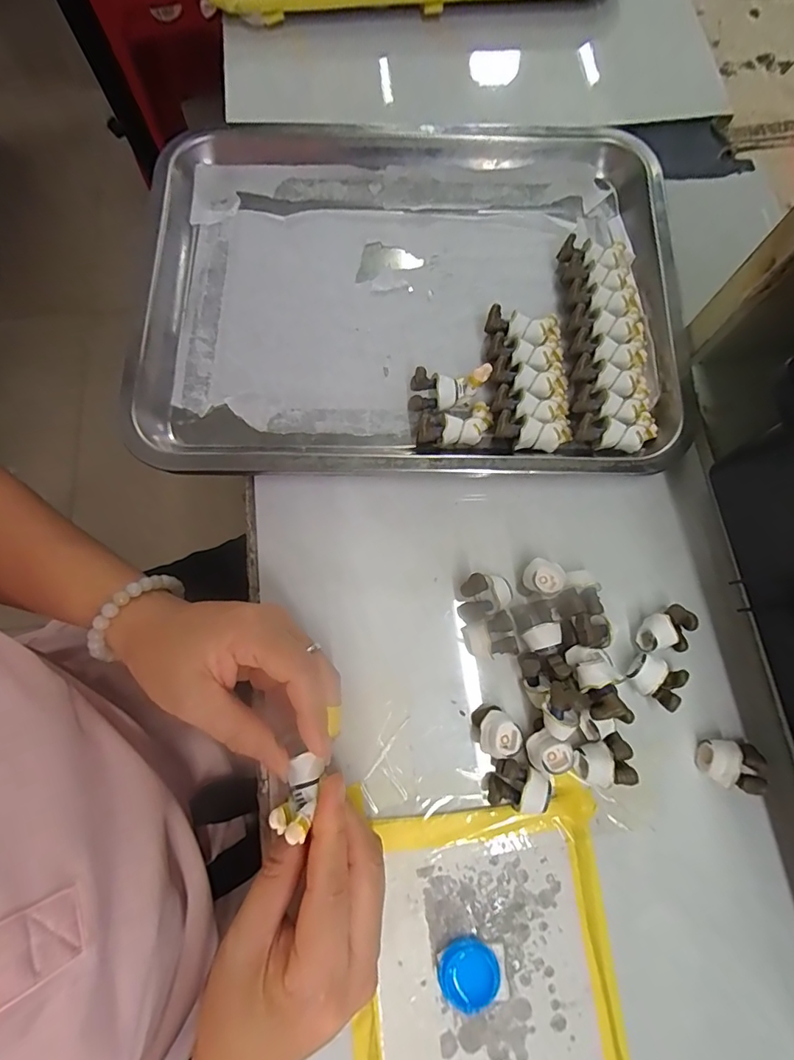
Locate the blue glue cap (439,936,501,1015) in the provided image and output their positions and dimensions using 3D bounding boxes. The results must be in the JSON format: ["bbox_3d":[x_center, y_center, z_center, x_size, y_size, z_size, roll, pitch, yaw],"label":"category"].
[{"bbox_3d":[0.036,0.221,0.236,0.029,0.008,0.029,0,75,1],"label":"blue glue cap"}]

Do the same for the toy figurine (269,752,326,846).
[{"bbox_3d":[-0.044,0.118,0.209,0.015,0.010,0.030,17,44,3],"label":"toy figurine"}]

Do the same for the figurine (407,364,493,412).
[{"bbox_3d":[0.032,-0.087,0.291,0.052,0.019,0.021,-11,76,9],"label":"figurine"}]

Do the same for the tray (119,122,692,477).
[{"bbox_3d":[0.002,-0.160,0.314,0.353,0.033,0.253,-1,75,1],"label":"tray"}]

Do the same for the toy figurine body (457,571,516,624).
[{"bbox_3d":[0.050,0.038,0.275,0.035,0.022,0.023,-25,76,-5],"label":"toy figurine body"}]

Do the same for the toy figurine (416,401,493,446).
[{"bbox_3d":[0.035,-0.063,0.291,0.052,0.020,0.025,-14,76,-18],"label":"toy figurine"}]

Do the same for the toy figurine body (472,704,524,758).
[{"bbox_3d":[0.054,0.108,0.257,0.020,0.025,0.023,-3,75,0],"label":"toy figurine body"}]

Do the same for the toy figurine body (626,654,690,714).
[{"bbox_3d":[0.142,0.084,0.263,0.029,0.019,0.023,24,77,7],"label":"toy figurine body"}]

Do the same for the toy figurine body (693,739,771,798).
[{"bbox_3d":[0.180,0.126,0.255,0.026,0.017,0.023,12,76,4],"label":"toy figurine body"}]

